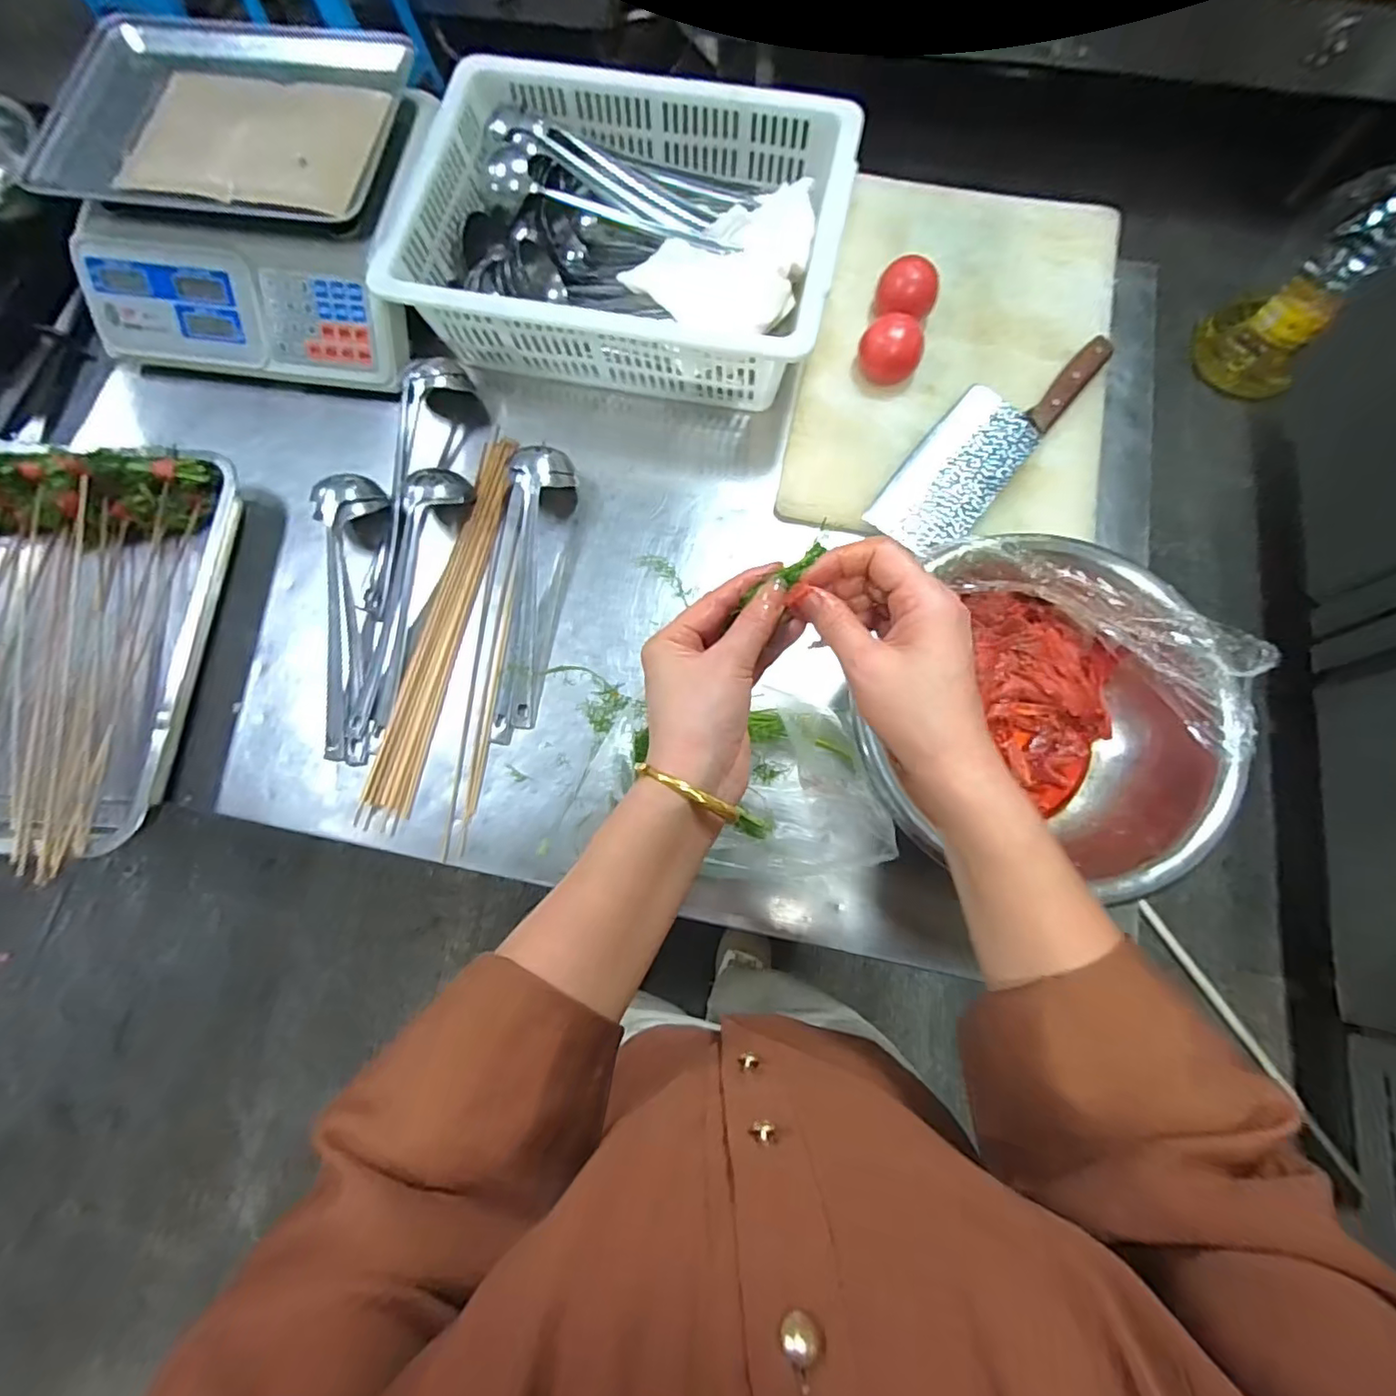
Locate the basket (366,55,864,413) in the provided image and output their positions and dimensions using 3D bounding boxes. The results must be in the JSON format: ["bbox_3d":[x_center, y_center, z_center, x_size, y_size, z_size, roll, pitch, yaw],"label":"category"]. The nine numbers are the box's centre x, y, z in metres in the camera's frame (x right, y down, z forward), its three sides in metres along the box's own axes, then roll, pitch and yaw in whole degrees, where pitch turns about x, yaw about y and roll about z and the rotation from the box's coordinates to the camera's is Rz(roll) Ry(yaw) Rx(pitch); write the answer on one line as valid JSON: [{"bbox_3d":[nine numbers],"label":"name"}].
[{"bbox_3d":[-0.073,-0.480,0.628,0.422,0.106,0.302,12,76,5],"label":"basket"}]

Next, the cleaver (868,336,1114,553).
[{"bbox_3d":[0.291,-0.264,0.600,0.092,0.022,0.288,38,79,11],"label":"cleaver"}]

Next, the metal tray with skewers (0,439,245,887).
[{"bbox_3d":[-0.610,-0.045,0.562,0.284,0.079,0.390,1,75,2],"label":"metal tray with skewers"}]

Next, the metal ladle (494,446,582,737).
[{"bbox_3d":[-0.163,-0.104,0.575,0.060,0.051,0.288,4,75,3],"label":"metal ladle"}]

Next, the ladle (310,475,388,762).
[{"bbox_3d":[-0.332,-0.082,0.568,0.062,0.050,0.280,-6,75,0],"label":"ladle"}]

